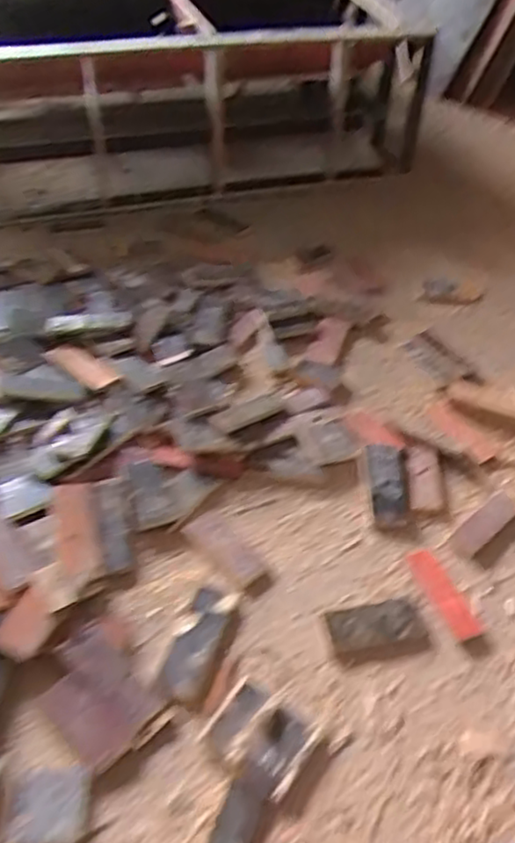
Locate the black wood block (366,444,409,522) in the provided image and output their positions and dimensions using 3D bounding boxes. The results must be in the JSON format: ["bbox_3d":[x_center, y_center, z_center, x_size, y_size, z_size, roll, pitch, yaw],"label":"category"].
[{"bbox_3d":[0.229,0.102,1.252,0.068,0.027,0.167,6,44,1],"label":"black wood block"}]

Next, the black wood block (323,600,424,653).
[{"bbox_3d":[0.173,0.301,1.049,0.142,0.019,0.061,-8,45,-14],"label":"black wood block"}]

